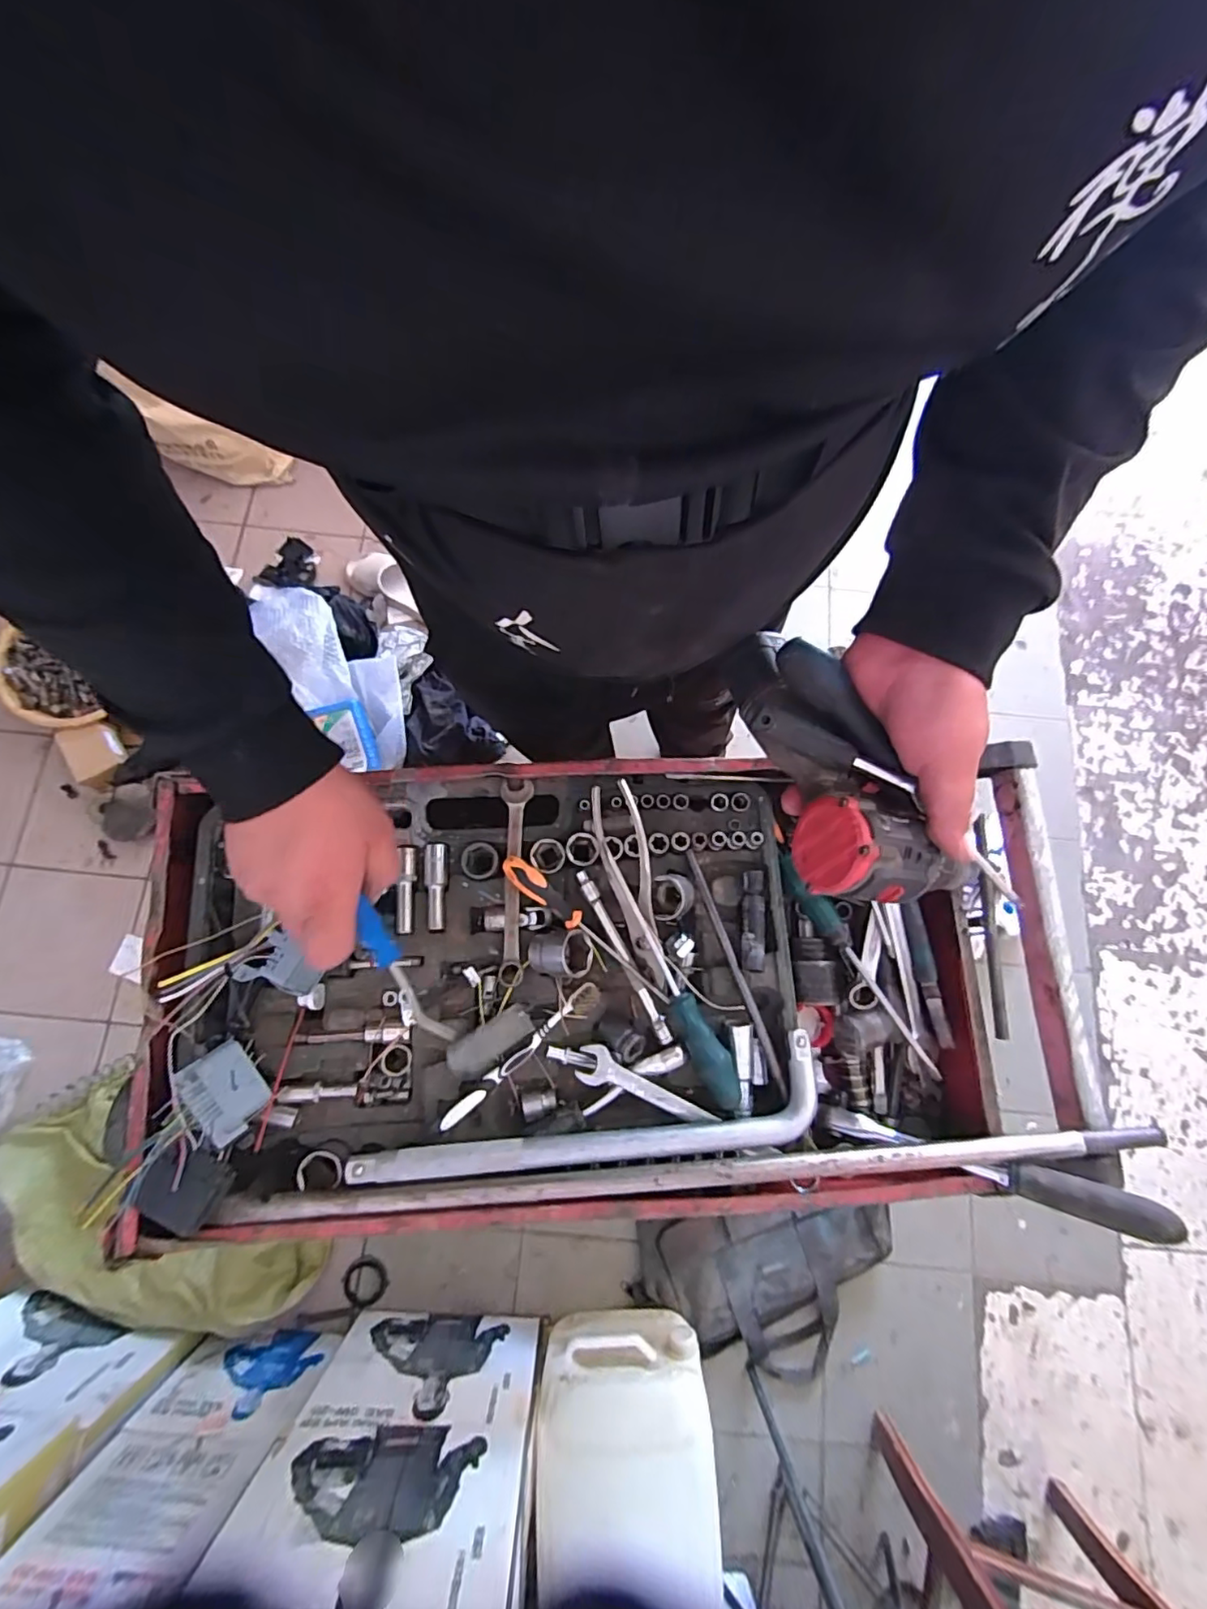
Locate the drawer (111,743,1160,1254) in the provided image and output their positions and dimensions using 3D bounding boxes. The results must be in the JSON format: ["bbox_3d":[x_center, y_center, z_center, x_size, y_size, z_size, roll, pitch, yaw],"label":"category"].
[{"bbox_3d":[0.013,0.149,0.529,0.789,0.082,0.371,-1,77,-2],"label":"drawer"}]

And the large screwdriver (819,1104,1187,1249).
[{"bbox_3d":[0.305,0.293,0.480,0.242,0.018,0.029,3,74,35],"label":"large screwdriver"}]

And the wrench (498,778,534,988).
[{"bbox_3d":[-0.084,0.070,0.537,0.028,0.012,0.183,3,77,-1],"label":"wrench"}]

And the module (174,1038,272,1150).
[{"bbox_3d":[-0.303,0.229,0.469,0.065,0.016,0.051,55,40,-4],"label":"module"}]

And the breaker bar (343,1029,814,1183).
[{"bbox_3d":[-0.010,0.260,0.478,0.376,0.020,0.076,-8,77,-3],"label":"breaker bar"}]

